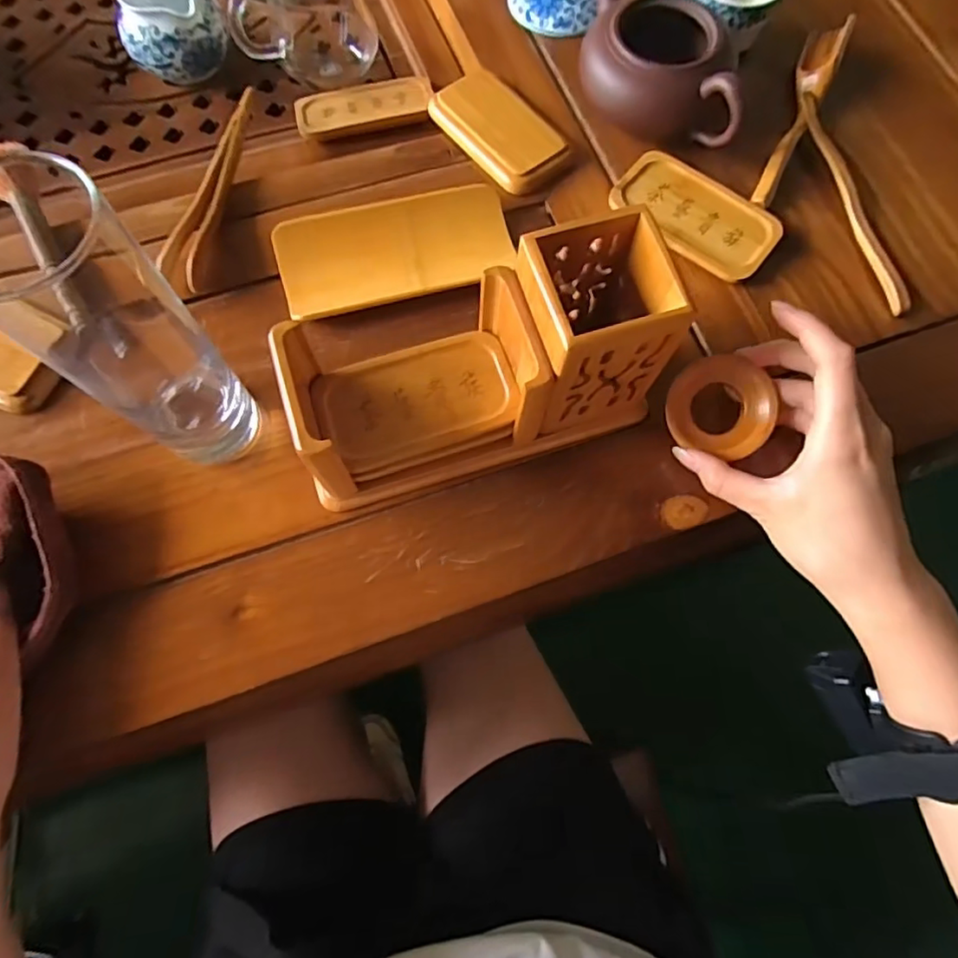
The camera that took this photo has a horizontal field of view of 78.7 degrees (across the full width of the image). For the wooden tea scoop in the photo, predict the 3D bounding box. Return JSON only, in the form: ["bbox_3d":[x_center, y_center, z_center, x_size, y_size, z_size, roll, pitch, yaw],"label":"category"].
[{"bbox_3d":[0.224,-0.260,0.409,0.028,0.020,0.176,27,74,8],"label":"wooden tea scoop"}]

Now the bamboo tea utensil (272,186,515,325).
[{"bbox_3d":[-0.053,-0.146,0.378,0.146,0.018,0.079,-15,73,-5],"label":"bamboo tea utensil"}]

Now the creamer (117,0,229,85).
[{"bbox_3d":[-0.244,-0.363,0.463,0.078,0.060,0.096,-21,73,-7],"label":"creamer"}]

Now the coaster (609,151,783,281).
[{"bbox_3d":[0.142,-0.174,0.390,0.106,0.014,0.059,41,76,12],"label":"coaster"}]

